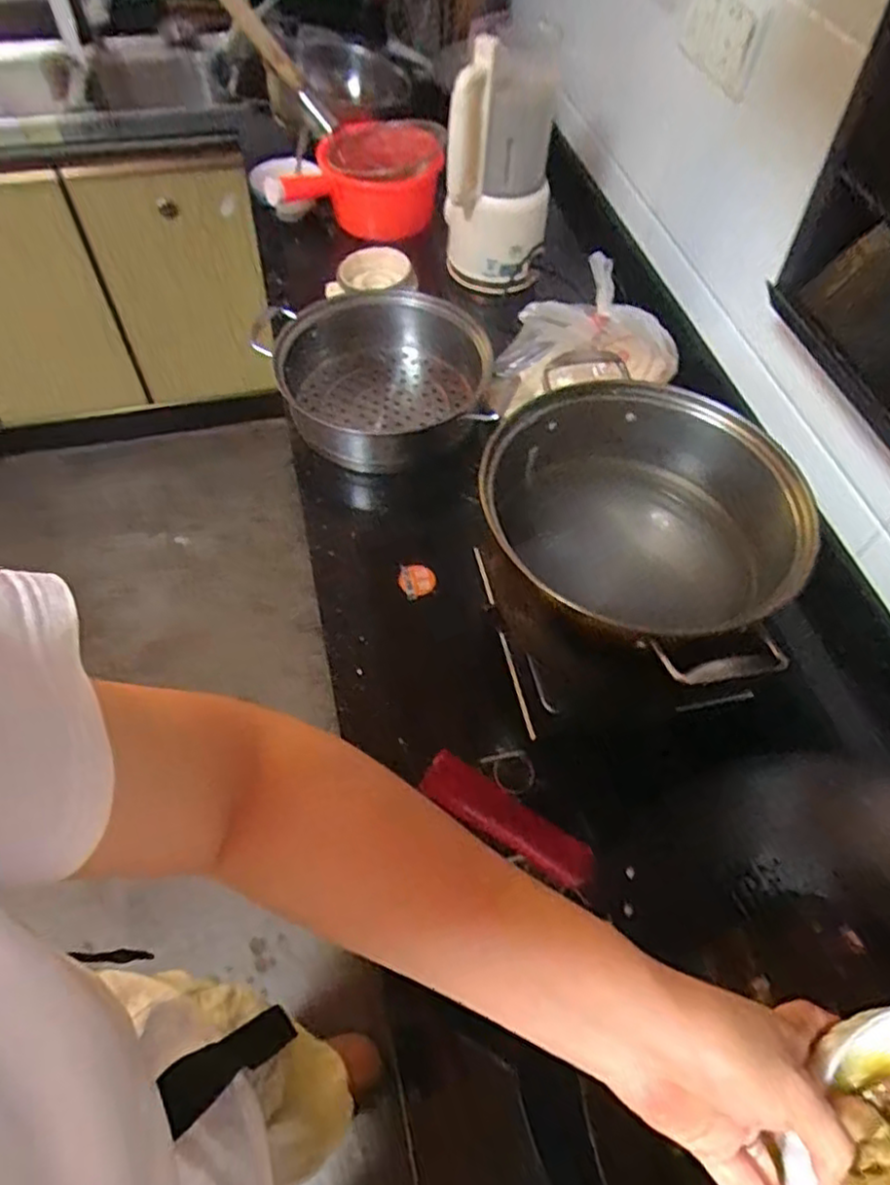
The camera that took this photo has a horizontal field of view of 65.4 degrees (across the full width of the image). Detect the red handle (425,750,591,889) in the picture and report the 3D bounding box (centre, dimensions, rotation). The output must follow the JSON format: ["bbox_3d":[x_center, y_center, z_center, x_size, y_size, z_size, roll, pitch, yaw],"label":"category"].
[{"bbox_3d":[0.043,0.157,0.475,0.129,0.015,0.030,34,61,-2],"label":"red handle"}]

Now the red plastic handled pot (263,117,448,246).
[{"bbox_3d":[-0.160,-0.669,1.139,0.255,0.165,0.195,-25,61,-16],"label":"red plastic handled pot"}]

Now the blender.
[{"bbox_3d":[0.078,-0.594,0.976,0.142,0.296,0.126,5,57,2],"label":"blender"}]

